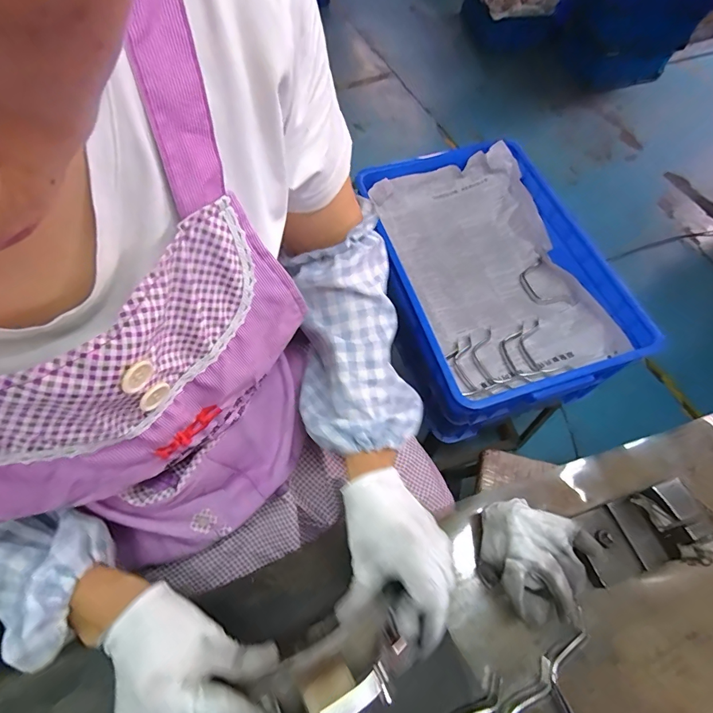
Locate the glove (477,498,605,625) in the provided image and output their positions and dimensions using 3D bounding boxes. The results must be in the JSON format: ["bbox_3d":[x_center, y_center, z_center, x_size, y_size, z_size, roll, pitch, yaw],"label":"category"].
[{"bbox_3d":[0.156,0.188,0.372,0.090,0.067,0.085,0,63,0],"label":"glove"}]

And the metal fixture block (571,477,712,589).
[{"bbox_3d":[0.256,0.165,0.379,0.096,0.079,0.063,-17,64,-9],"label":"metal fixture block"}]

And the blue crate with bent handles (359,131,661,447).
[{"bbox_3d":[0.229,-0.145,0.792,0.348,0.178,0.527,-18,64,-9],"label":"blue crate with bent handles"}]

